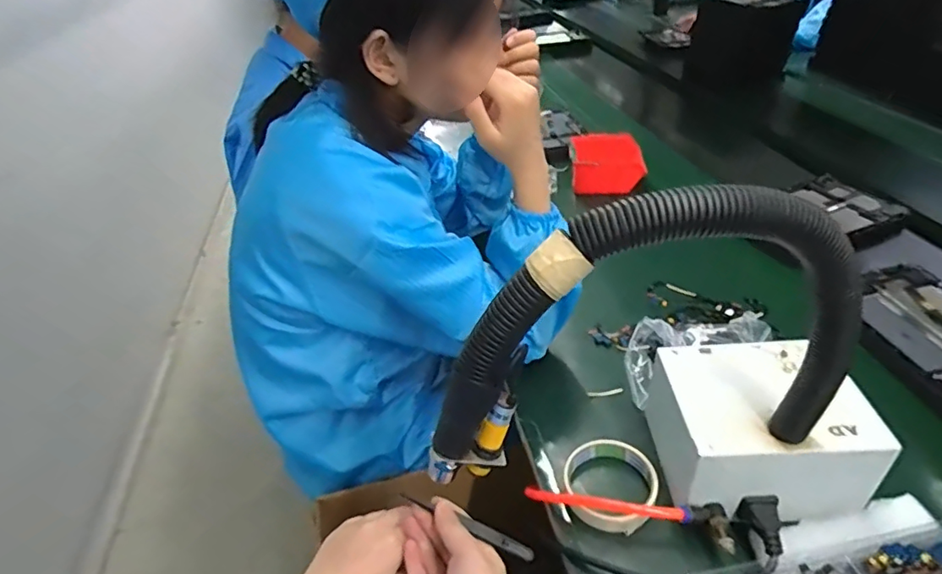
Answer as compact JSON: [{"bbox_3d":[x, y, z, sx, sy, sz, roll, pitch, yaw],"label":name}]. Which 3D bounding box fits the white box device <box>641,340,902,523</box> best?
[{"bbox_3d":[0.262,0.128,0.492,0.154,0.093,0.130,-2,37,4],"label":"white box device"}]

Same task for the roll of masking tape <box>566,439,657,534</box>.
[{"bbox_3d":[0.136,0.193,0.518,0.083,0.028,0.091,-3,37,2],"label":"roll of masking tape"}]

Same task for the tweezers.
[{"bbox_3d":[-0.003,0.188,0.423,0.112,0.011,0.013,23,44,6],"label":"tweezers"}]

